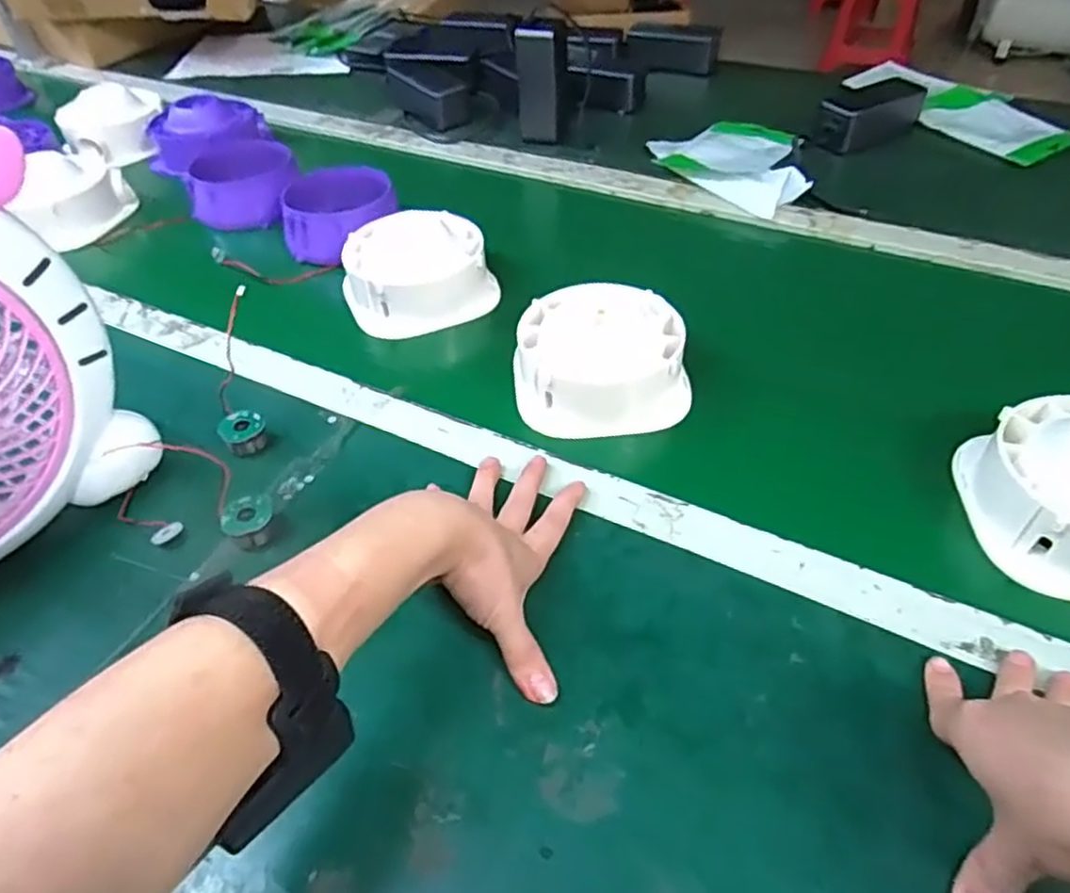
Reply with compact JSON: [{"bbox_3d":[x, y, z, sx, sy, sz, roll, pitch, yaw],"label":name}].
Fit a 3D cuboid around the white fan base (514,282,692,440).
[{"bbox_3d":[0.050,-0.075,0.571,0.140,0.069,0.131,-6,46,-1],"label":"white fan base"}]

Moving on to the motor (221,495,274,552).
[{"bbox_3d":[-0.185,0.053,0.467,0.033,0.024,0.035,-29,50,-24],"label":"motor"}]

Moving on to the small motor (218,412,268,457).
[{"bbox_3d":[-0.215,-0.010,0.527,0.032,0.021,0.030,-31,51,-26],"label":"small motor"}]

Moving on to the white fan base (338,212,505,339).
[{"bbox_3d":[-0.112,-0.167,0.665,0.134,0.060,0.117,-20,72,-1],"label":"white fan base"}]

